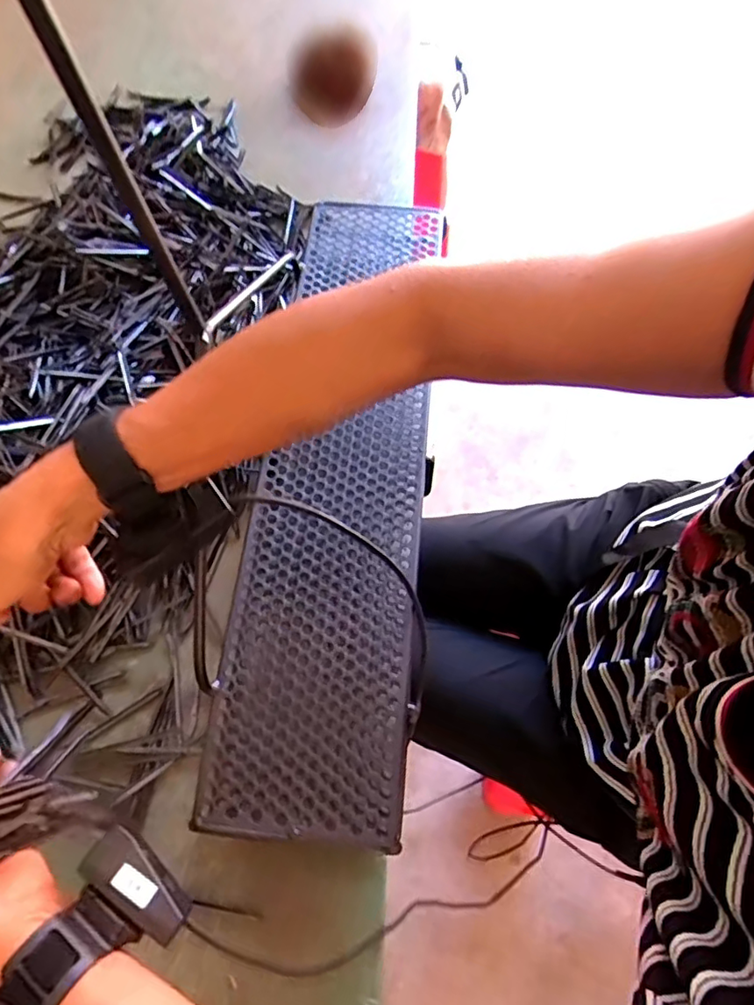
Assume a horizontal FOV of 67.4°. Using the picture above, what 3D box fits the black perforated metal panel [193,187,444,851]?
[{"bbox_3d":[-0.028,-0.036,0.495,0.146,0.017,0.575,6,68,2],"label":"black perforated metal panel"}]

